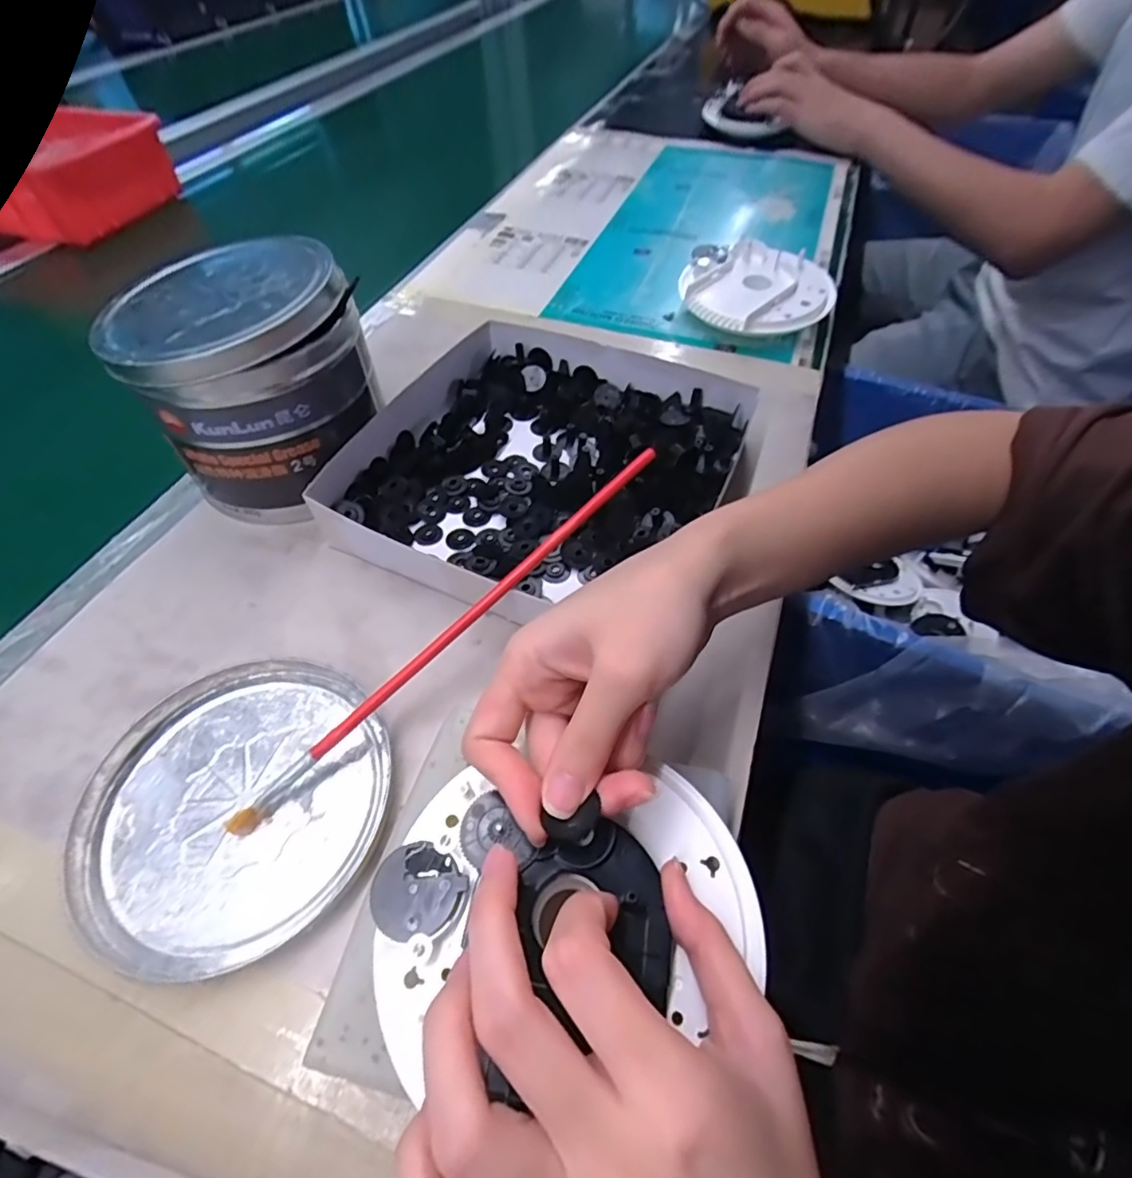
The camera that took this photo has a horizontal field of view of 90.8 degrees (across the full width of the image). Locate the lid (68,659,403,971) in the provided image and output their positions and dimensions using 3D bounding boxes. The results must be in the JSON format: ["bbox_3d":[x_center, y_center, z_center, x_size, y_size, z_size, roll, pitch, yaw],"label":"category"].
[{"bbox_3d":[-0.144,0.091,0.245,0.124,0.011,0.122,-1,54,1],"label":"lid"}]

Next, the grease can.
[{"bbox_3d":[-0.179,-0.122,0.333,0.123,0.116,0.121,-25,57,-16],"label":"grease can"}]

